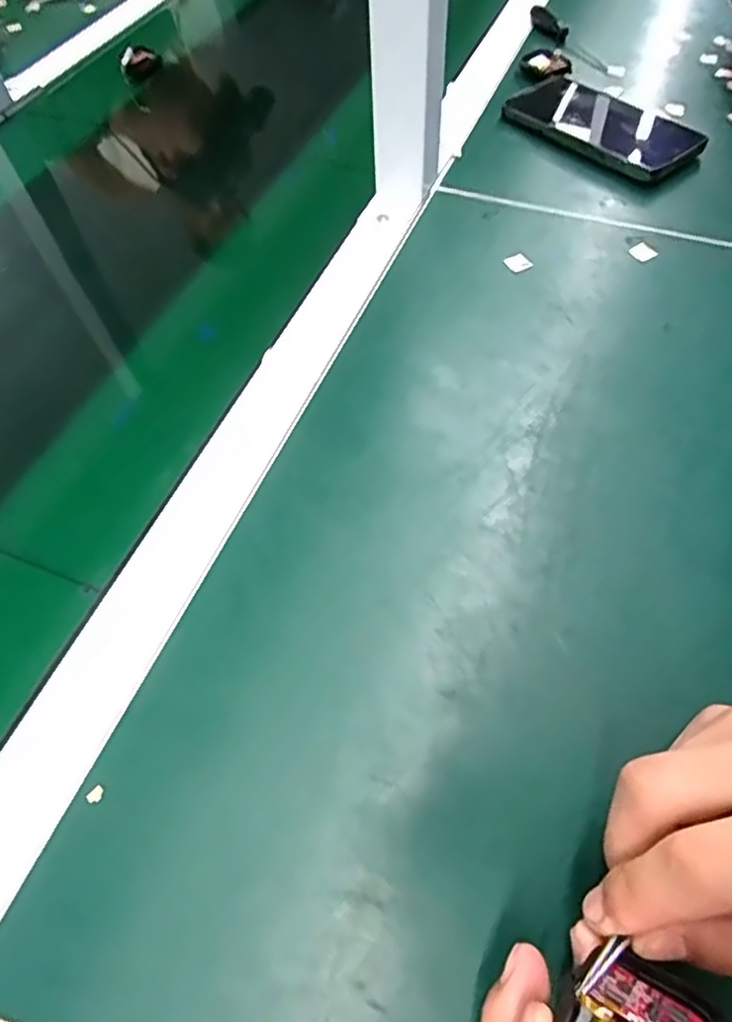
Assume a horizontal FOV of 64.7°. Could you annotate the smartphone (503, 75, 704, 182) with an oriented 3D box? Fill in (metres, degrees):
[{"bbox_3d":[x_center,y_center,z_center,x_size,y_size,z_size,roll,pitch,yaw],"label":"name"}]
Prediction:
[{"bbox_3d":[0.208,-0.337,0.506,0.089,0.013,0.167,-36,64,-16],"label":"smartphone"}]

